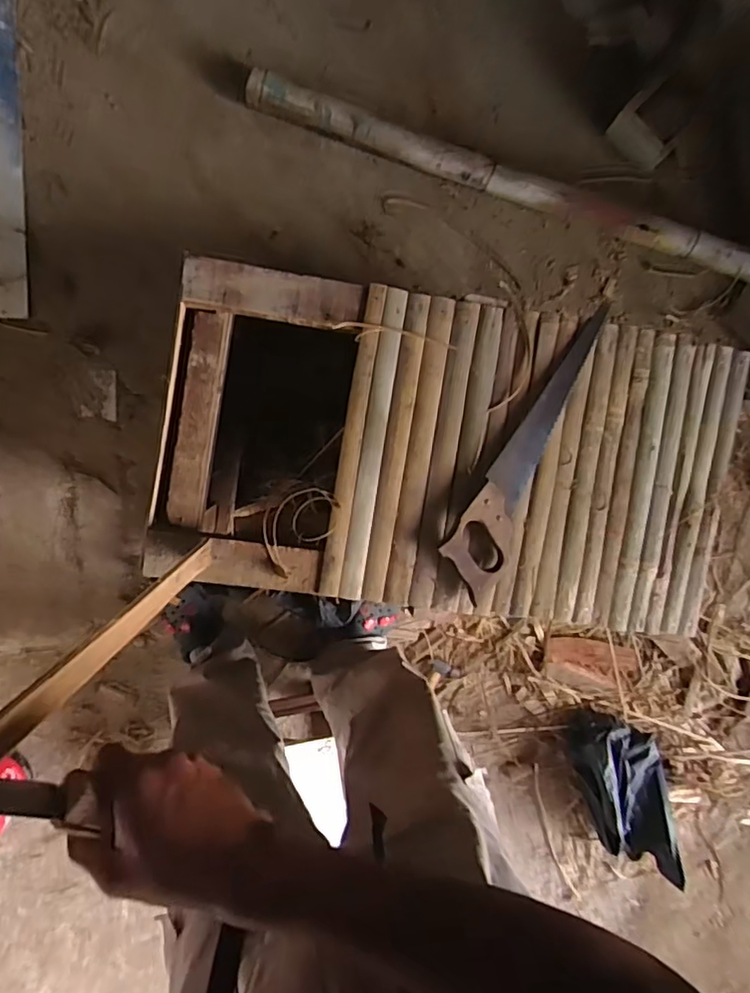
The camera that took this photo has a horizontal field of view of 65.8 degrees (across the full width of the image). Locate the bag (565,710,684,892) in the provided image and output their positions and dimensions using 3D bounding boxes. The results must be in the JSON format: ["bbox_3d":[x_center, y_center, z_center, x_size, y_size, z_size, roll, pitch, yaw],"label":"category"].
[{"bbox_3d":[0.578,0.660,1.309,0.198,0.122,0.400,-22,97,-4],"label":"bag"}]

